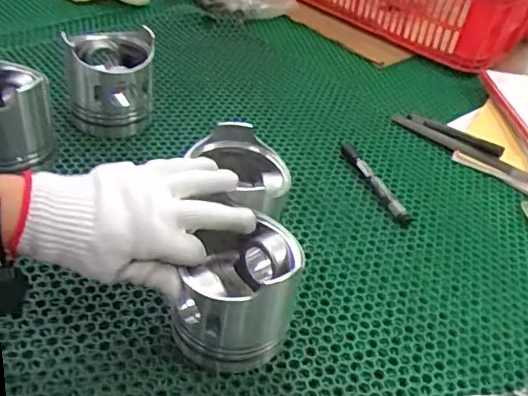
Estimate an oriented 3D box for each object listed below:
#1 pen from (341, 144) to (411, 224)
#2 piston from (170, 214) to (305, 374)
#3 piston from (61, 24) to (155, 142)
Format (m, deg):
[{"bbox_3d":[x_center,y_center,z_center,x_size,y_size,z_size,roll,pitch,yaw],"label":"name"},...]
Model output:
[{"bbox_3d":[0.133,-0.022,0.678,0.018,0.013,0.146,-13,46,-21],"label":"pen"},{"bbox_3d":[-0.021,0.071,0.463,0.088,0.106,0.100,13,42,6],"label":"piston"},{"bbox_3d":[-0.182,-0.140,0.681,0.093,0.098,0.093,2,40,-10],"label":"piston"}]

